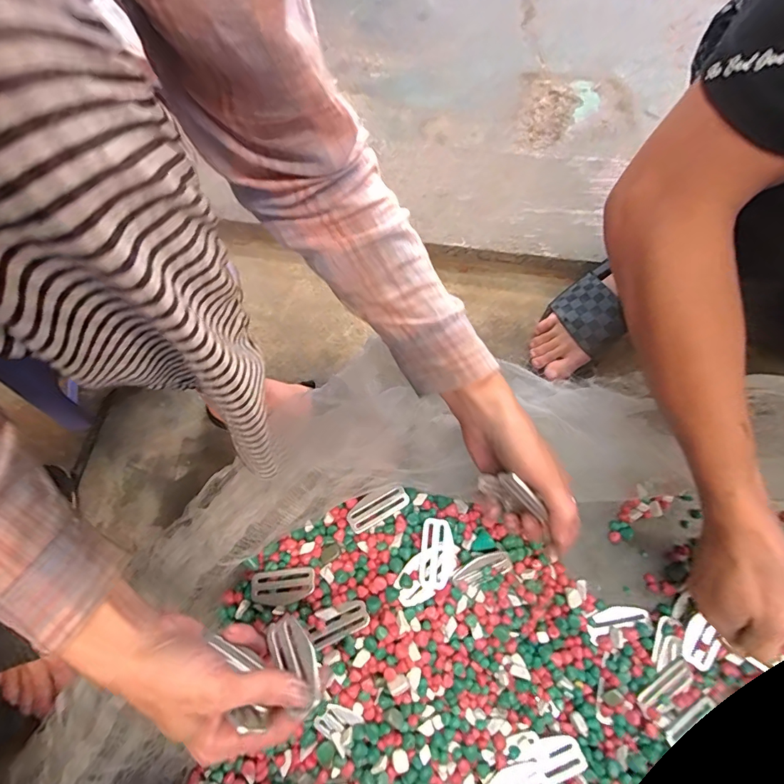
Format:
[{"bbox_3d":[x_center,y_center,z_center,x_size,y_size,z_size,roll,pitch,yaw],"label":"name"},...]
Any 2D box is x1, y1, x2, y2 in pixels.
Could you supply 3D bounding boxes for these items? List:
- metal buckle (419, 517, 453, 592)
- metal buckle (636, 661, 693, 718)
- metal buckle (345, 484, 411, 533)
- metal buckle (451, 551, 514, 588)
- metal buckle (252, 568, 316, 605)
[{"bbox_3d":[0.041,0.145,0.395,0.029,0.007,0.060,8,57,-5],"label":"metal buckle"},{"bbox_3d":[0.239,0.259,0.384,0.058,0.006,0.018,-29,68,-9],"label":"metal buckle"},{"bbox_3d":[-0.014,0.110,0.418,0.059,0.009,0.026,-30,69,-10],"label":"metal buckle"},{"bbox_3d":[0.083,0.164,0.406,0.062,0.008,0.021,-16,66,-17],"label":"metal buckle"},{"bbox_3d":[-0.099,0.175,0.396,0.061,0.004,0.028,-13,66,11],"label":"metal buckle"}]

